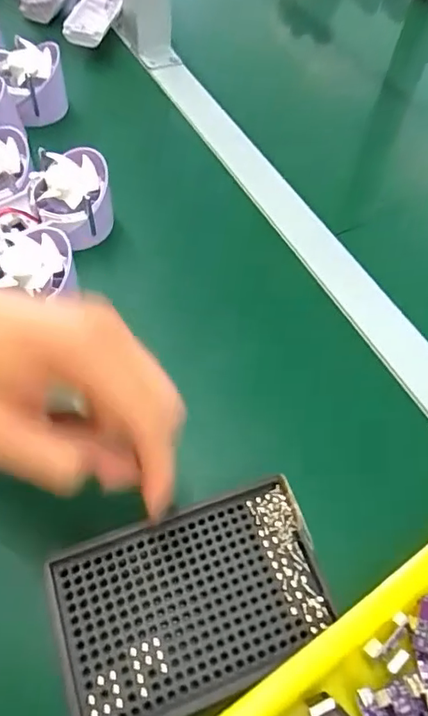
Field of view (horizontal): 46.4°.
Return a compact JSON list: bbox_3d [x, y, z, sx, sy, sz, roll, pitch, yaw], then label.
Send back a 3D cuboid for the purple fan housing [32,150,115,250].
[{"bbox_3d":[-0.110,-0.124,0.391,0.059,0.050,0.061,-11,59,-11],"label":"purple fan housing"}]

